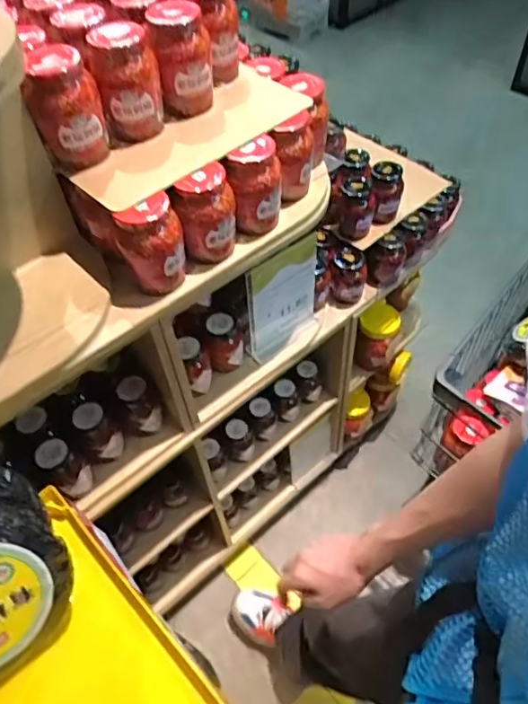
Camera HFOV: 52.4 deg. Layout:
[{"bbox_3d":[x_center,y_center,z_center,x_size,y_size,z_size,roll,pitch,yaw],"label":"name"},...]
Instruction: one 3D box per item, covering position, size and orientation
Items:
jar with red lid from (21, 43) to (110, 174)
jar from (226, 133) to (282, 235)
[{"bbox_3d":[-0.237,-0.293,0.638,0.079,0.117,0.093,-21,54,-13],"label":"jar with red lid"},{"bbox_3d":[-0.011,-0.224,0.728,0.068,0.115,0.060,-1,52,3],"label":"jar"}]

